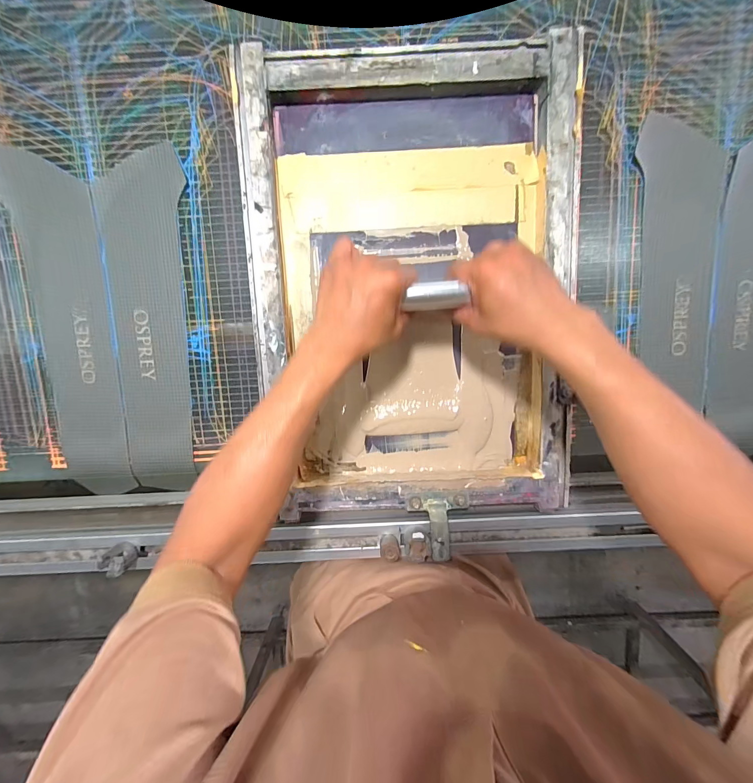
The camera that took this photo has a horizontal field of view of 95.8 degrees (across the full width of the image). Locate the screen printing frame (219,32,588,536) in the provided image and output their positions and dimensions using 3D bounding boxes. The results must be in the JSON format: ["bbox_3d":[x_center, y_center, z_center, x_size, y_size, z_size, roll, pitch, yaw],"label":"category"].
[{"bbox_3d":[0.047,-0.115,0.432,0.392,0.029,0.547,-3,98,0],"label":"screen printing frame"}]

